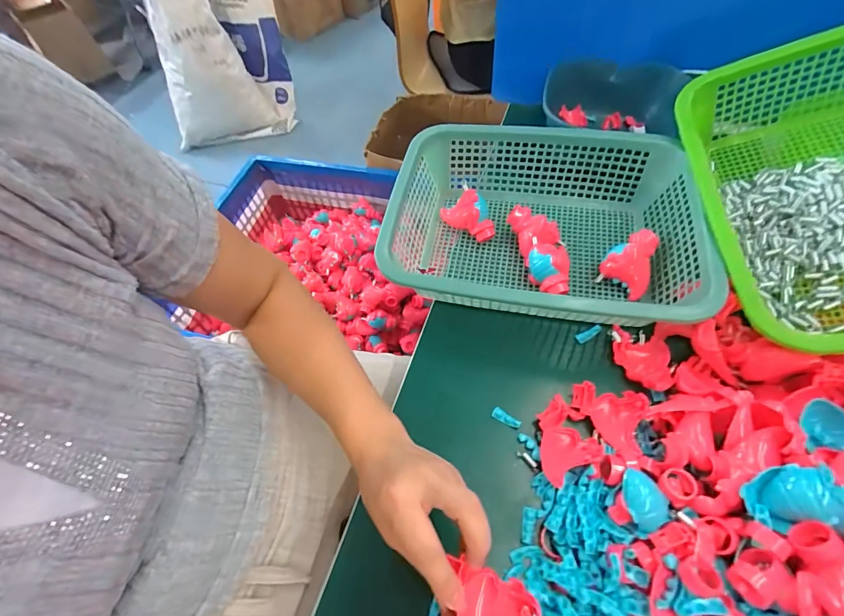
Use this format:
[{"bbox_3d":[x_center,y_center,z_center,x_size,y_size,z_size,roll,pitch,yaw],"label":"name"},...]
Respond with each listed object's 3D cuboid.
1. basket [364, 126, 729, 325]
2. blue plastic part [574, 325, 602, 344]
[{"bbox_3d":[0.139,-0.093,0.481,0.337,0.106,0.264,8,57,10],"label":"basket"},{"bbox_3d":[0.193,0.031,0.450,0.032,0.009,0.011,-22,57,-10],"label":"blue plastic part"}]

